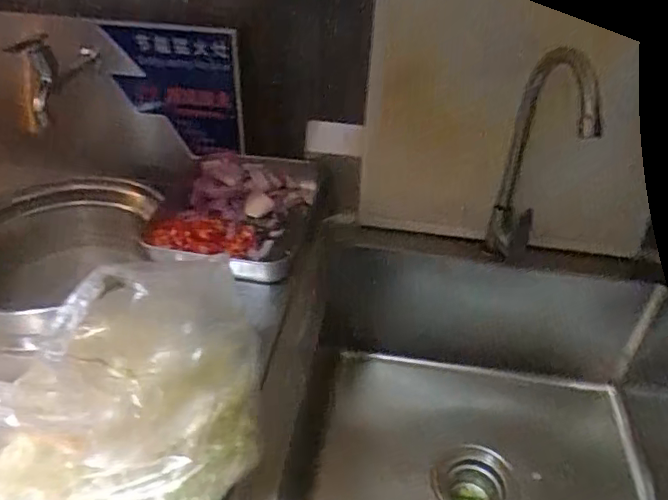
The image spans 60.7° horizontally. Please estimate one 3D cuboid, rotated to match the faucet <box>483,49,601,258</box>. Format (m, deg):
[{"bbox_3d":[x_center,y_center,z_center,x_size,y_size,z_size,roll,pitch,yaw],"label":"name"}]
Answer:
[{"bbox_3d":[0.272,-0.099,0.750,0.104,0.280,0.041,9,38,9],"label":"faucet"}]

